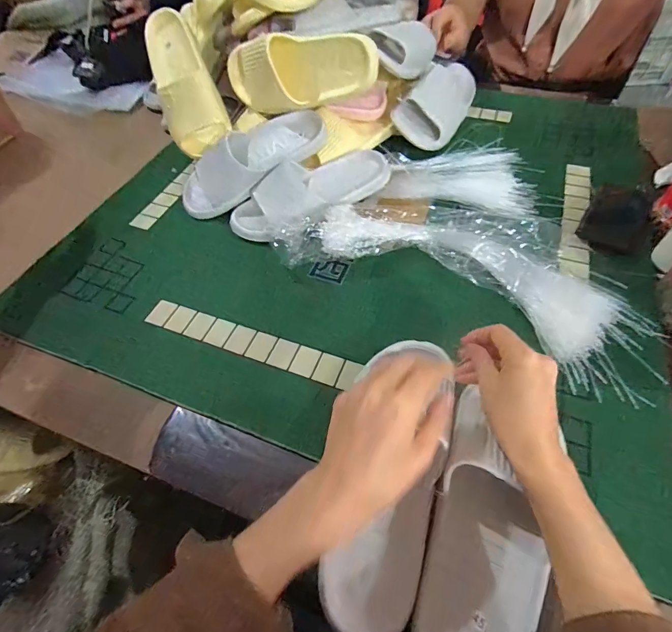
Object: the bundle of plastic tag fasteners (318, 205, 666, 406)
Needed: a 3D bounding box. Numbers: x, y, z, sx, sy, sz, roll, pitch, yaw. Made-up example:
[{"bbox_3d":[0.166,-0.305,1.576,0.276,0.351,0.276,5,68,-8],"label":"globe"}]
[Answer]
[{"bbox_3d":[0.185,-0.060,0.501,0.432,0.056,0.158,28,61,22],"label":"bundle of plastic tag fasteners"}]

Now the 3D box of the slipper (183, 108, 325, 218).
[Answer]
[{"bbox_3d":[-0.139,-0.259,0.622,0.258,0.067,0.108,-36,83,-5],"label":"slipper"}]

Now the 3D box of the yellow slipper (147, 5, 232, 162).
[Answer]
[{"bbox_3d":[-0.259,-0.404,0.642,0.093,0.099,0.221,-21,81,-11],"label":"yellow slipper"}]

